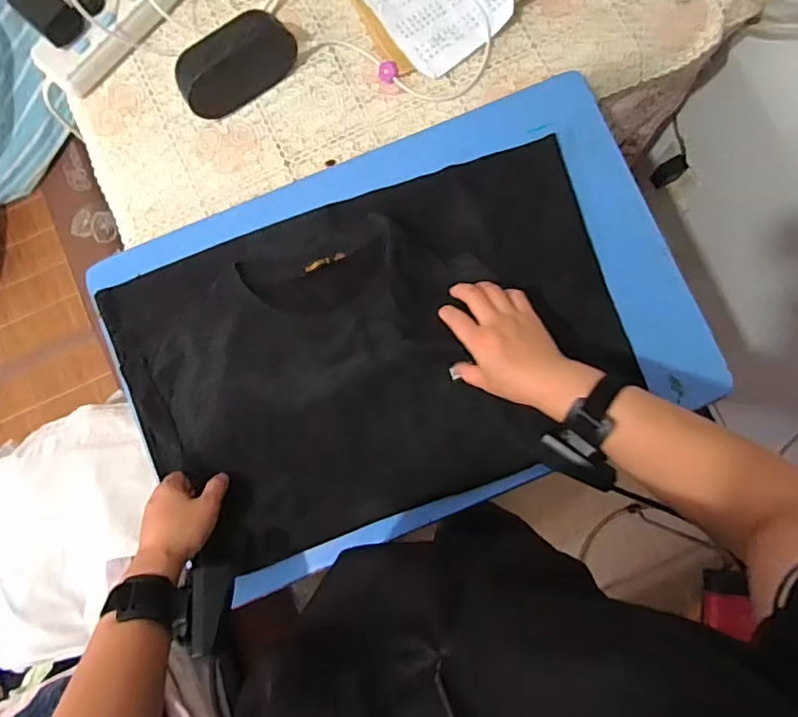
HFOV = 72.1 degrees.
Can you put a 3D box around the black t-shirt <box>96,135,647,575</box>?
[{"bbox_3d":[-0.021,-0.001,0.578,0.510,0.032,0.327,-20,83,-1],"label":"black t-shirt"}]

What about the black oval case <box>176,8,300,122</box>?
[{"bbox_3d":[-0.182,-0.327,0.612,0.135,0.060,0.054,-37,83,-3],"label":"black oval case"}]

